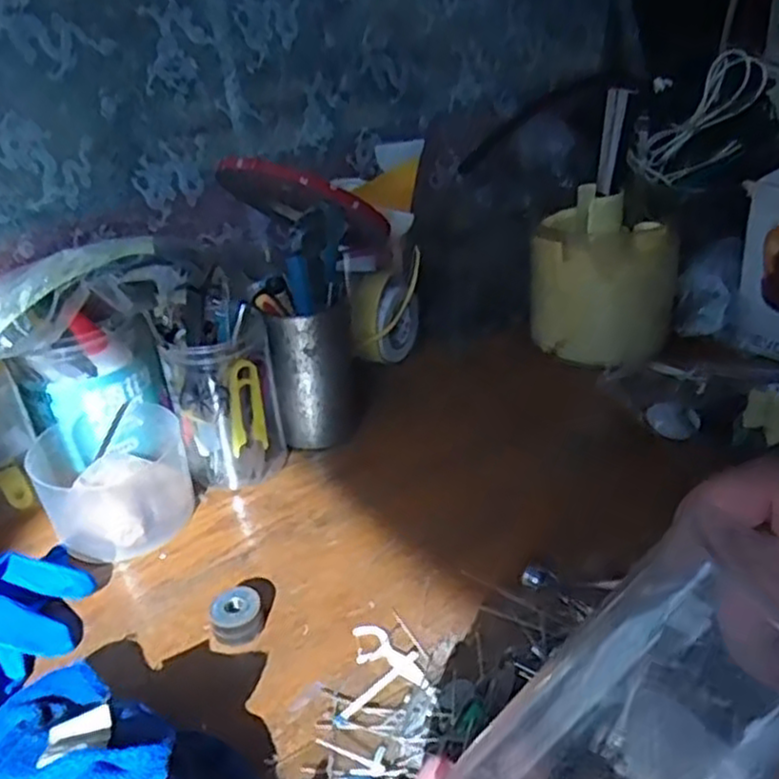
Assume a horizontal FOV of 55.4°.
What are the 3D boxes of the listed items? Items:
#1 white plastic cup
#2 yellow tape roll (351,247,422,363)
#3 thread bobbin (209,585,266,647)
[{"bbox_3d":[-0.187,0.061,0.510,0.094,0.065,0.099,-5,29,3],"label":"white plastic cup"},{"bbox_3d":[0.000,-0.061,0.644,0.027,0.089,0.076,15,35,33],"label":"yellow tape roll"},{"bbox_3d":[-0.086,0.128,0.420,0.029,0.021,0.024,-14,30,-14],"label":"thread bobbin"}]

